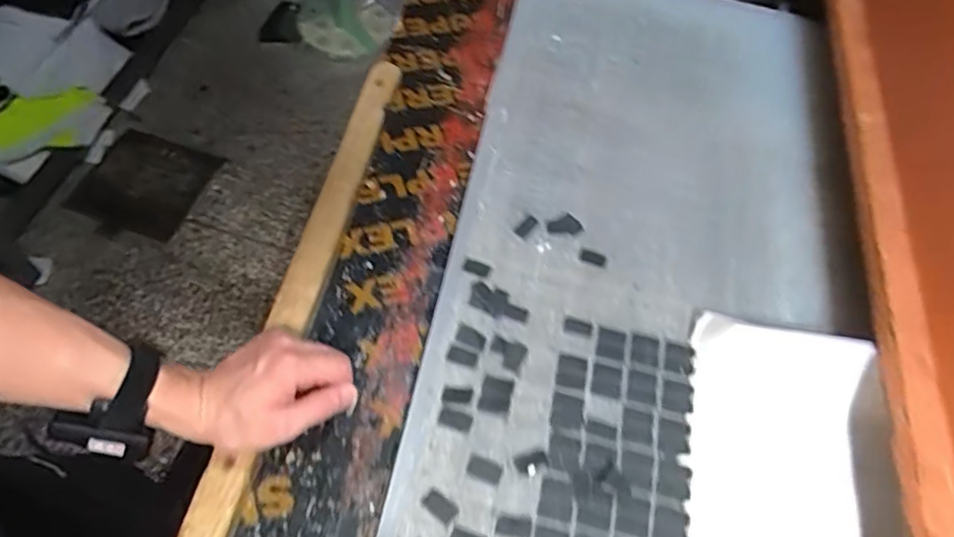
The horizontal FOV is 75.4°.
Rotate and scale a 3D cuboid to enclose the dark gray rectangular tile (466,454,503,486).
[{"bbox_3d":[0.006,0.170,0.522,0.030,0.004,0.018,18,60,11],"label":"dark gray rectangular tile"}]

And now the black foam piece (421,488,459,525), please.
[{"bbox_3d":[-0.030,0.194,0.503,0.028,0.004,0.017,34,64,19],"label":"black foam piece"}]

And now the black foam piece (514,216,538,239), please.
[{"bbox_3d":[0.052,-0.044,0.654,0.015,0.004,0.028,33,64,18],"label":"black foam piece"}]

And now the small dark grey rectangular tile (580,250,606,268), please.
[{"bbox_3d":[0.121,-0.010,0.642,0.027,0.006,0.013,16,59,10],"label":"small dark grey rectangular tile"}]

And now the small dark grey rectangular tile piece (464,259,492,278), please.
[{"bbox_3d":[0.000,0.000,0.623,0.029,0.004,0.016,23,61,13],"label":"small dark grey rectangular tile piece"}]

